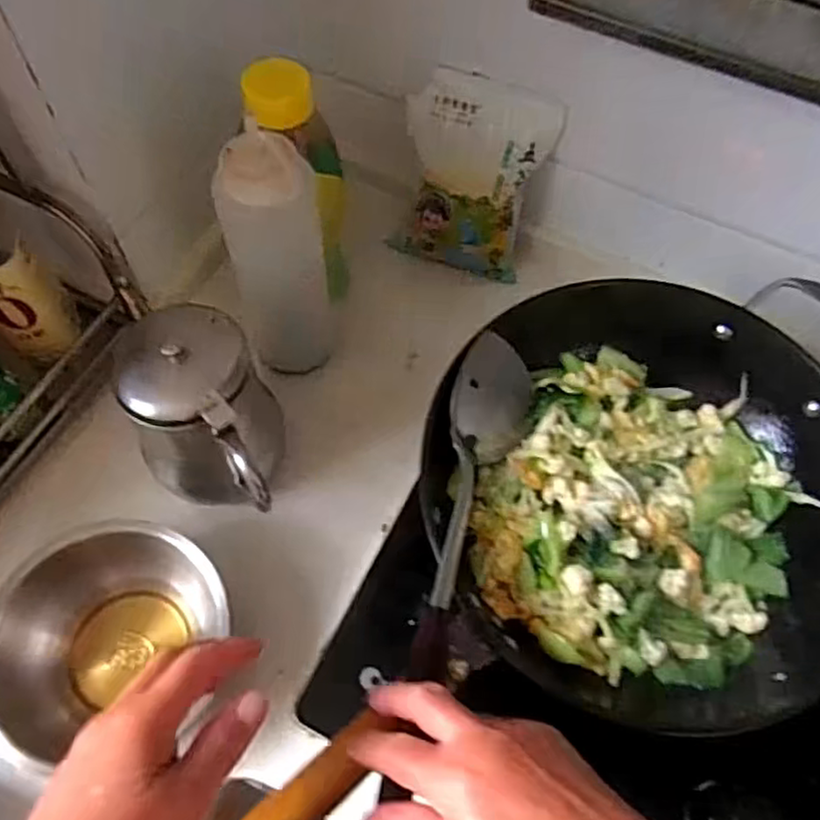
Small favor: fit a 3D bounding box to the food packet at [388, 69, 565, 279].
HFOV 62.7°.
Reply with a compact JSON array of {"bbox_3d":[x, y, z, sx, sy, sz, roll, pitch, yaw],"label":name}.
[{"bbox_3d":[0.060,-0.234,0.685,0.145,0.185,0.062,21,28,9],"label":"food packet"}]

